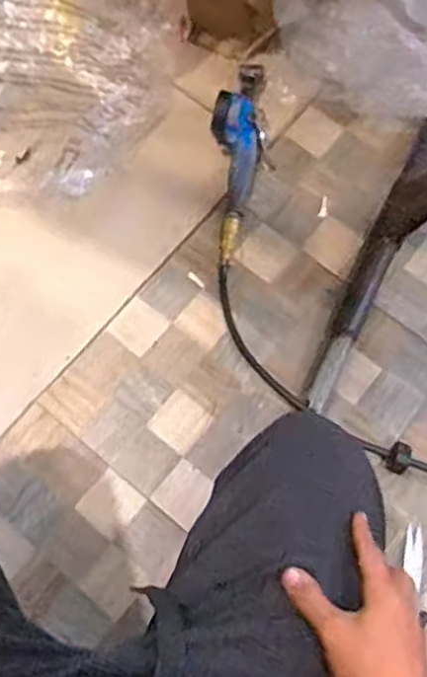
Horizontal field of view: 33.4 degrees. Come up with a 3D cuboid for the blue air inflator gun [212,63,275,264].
[{"bbox_3d":[0.040,-0.268,1.027,0.080,0.046,0.319,1,73,-1],"label":"blue air inflator gun"}]

